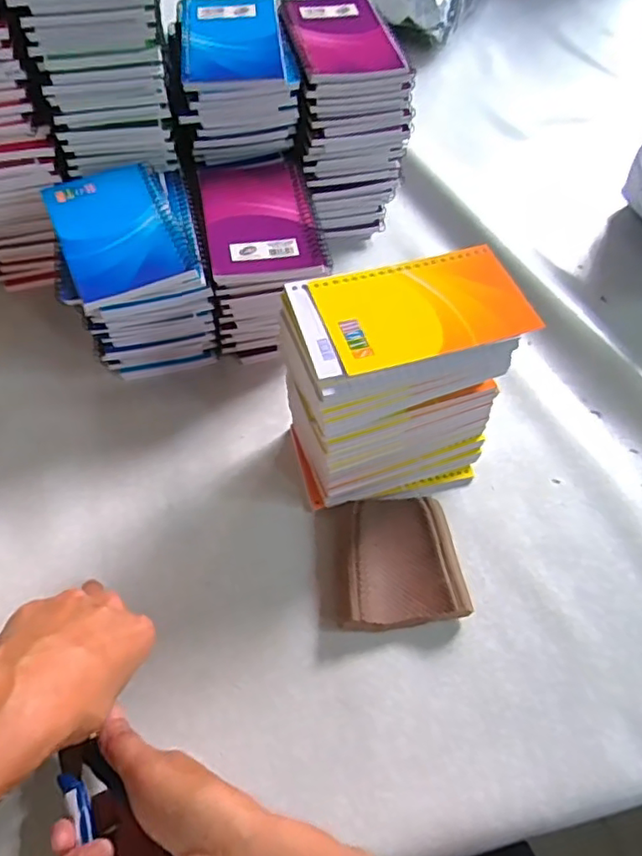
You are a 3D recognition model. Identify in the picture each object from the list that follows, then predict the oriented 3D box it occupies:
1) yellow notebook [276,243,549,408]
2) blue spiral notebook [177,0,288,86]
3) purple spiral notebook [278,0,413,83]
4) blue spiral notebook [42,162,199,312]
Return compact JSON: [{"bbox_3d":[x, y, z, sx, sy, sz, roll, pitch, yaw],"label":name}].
[{"bbox_3d":[0.057,-0.071,0.378,0.147,0.015,0.084,-16,59,-11],"label":"yellow notebook"},{"bbox_3d":[-0.075,-0.322,0.494,0.083,0.015,0.126,-7,57,-5],"label":"blue spiral notebook"},{"bbox_3d":[0.015,-0.336,0.511,0.085,0.010,0.133,-13,57,-9],"label":"purple spiral notebook"},{"bbox_3d":[-0.150,-0.147,0.444,0.083,0.011,0.124,-21,64,-14],"label":"blue spiral notebook"}]

